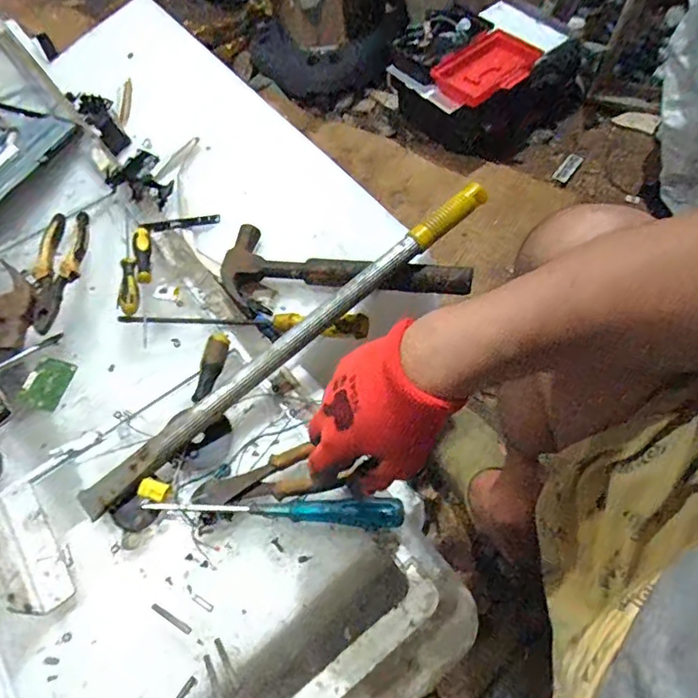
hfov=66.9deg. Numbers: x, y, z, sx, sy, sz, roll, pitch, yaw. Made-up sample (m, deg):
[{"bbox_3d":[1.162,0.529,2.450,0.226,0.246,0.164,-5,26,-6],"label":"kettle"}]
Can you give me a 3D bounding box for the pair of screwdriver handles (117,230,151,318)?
[{"bbox_3d":[-0.269,-0.099,0.667,0.034,0.017,0.127,-9,60,-1],"label":"pair of screwdriver handles"}]

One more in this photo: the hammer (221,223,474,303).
[{"bbox_3d":[-0.014,-0.081,0.629,0.300,0.048,0.106,18,63,14],"label":"hammer"}]

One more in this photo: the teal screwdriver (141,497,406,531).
[{"bbox_3d":[-0.070,0.156,0.501,0.240,0.025,0.024,-1,60,4],"label":"teal screwdriver"}]

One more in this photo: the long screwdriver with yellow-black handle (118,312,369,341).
[{"bbox_3d":[-0.124,-0.036,0.620,0.294,0.027,0.025,4,61,7],"label":"long screwdriver with yellow-black handle"}]

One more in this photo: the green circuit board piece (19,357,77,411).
[{"bbox_3d":[-0.342,0.038,0.600,0.043,0.010,0.058,12,62,11],"label":"green circuit board piece"}]

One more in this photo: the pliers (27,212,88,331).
[{"bbox_3d":[-0.379,-0.101,0.673,0.067,0.017,0.178,-4,60,2],"label":"pliers"}]

